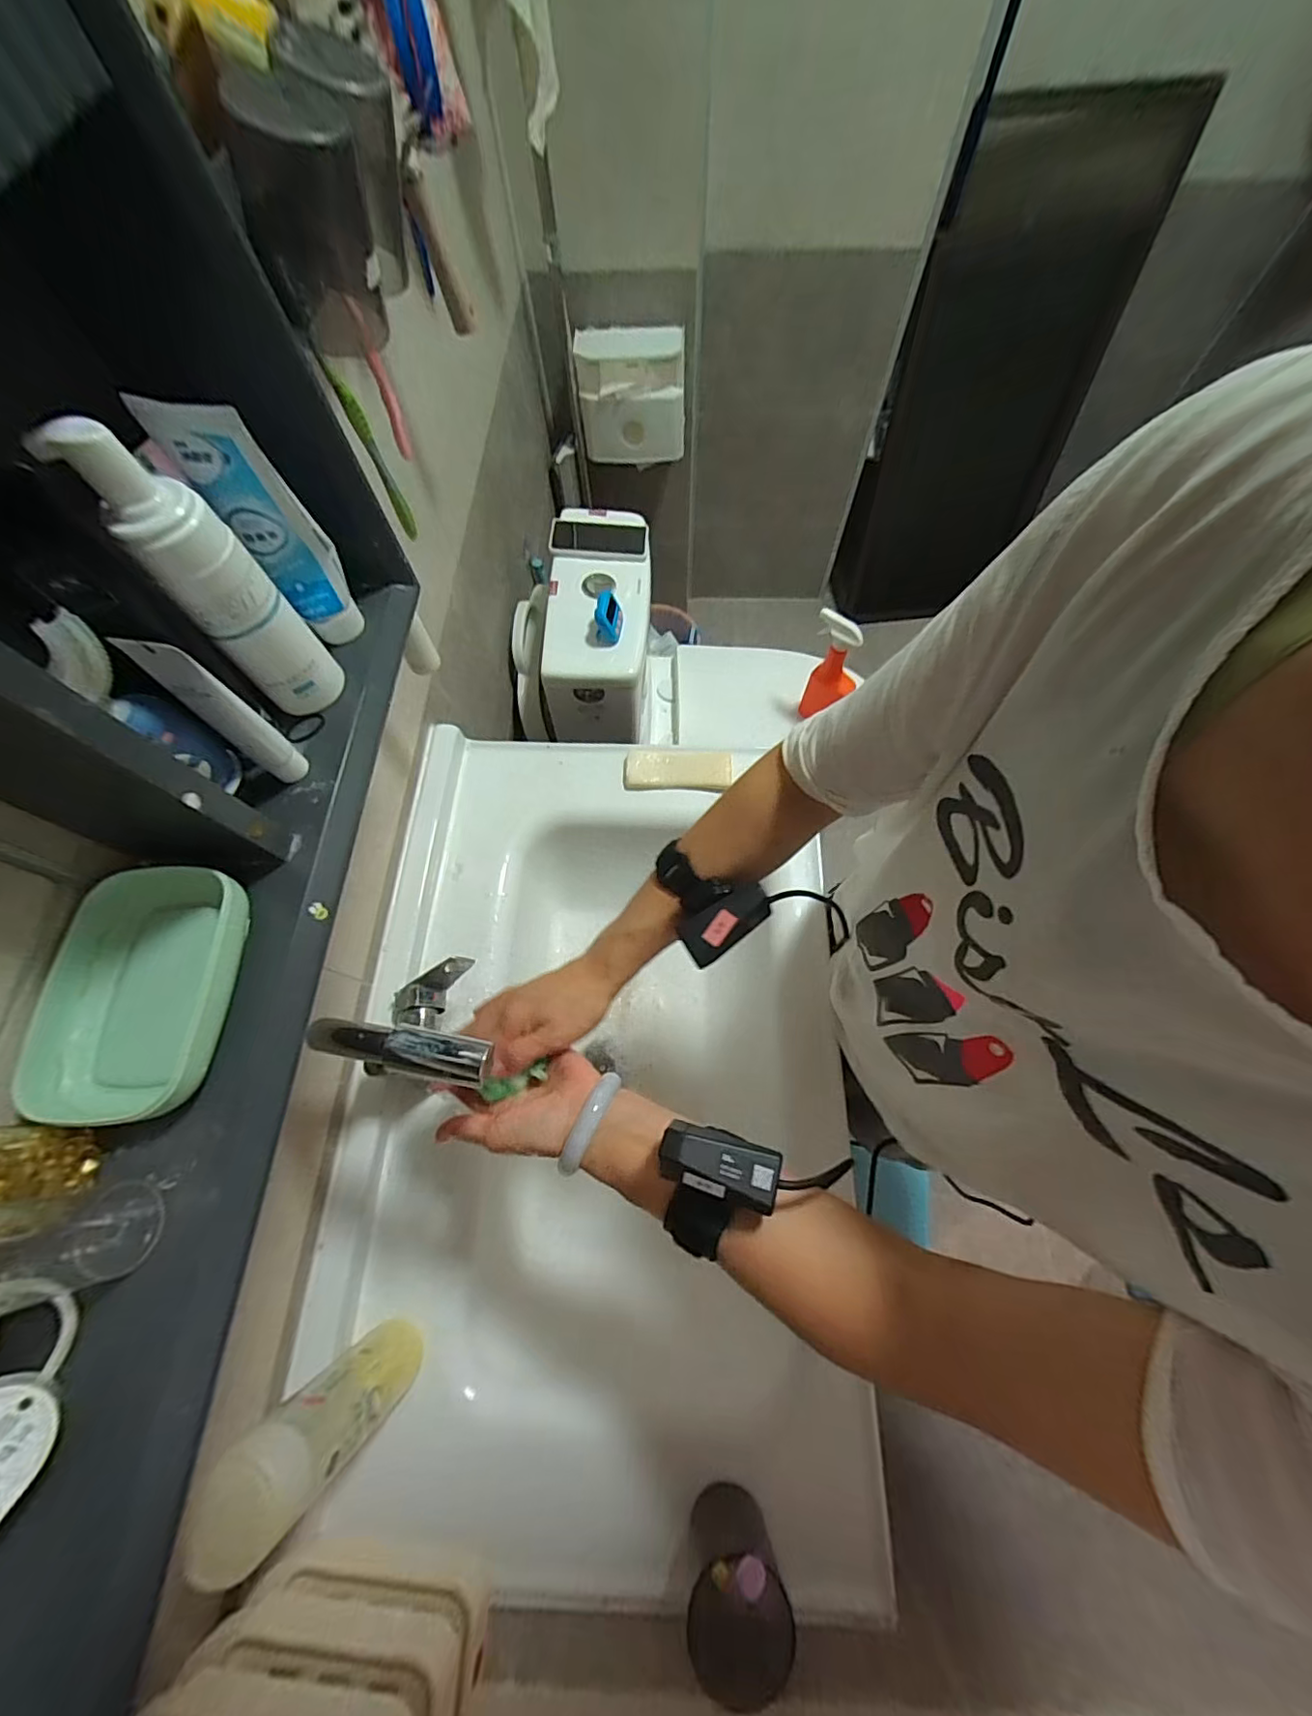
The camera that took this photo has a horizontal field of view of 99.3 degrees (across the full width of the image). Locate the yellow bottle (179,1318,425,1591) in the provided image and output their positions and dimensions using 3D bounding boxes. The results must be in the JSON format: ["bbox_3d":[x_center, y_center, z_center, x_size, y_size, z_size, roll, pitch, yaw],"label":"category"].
[{"bbox_3d":[-0.239,0.410,0.405,0.059,0.198,0.049,42,74,16],"label":"yellow bottle"}]

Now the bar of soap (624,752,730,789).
[{"bbox_3d":[0.029,-0.117,0.722,0.135,0.013,0.053,-1,67,1],"label":"bar of soap"}]

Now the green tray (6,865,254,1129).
[{"bbox_3d":[-0.263,0.068,0.286,0.082,0.029,0.120,-2,67,0],"label":"green tray"}]

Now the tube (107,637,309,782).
[{"bbox_3d":[-0.232,-0.077,0.303,0.028,0.108,0.020,33,72,13],"label":"tube"}]

